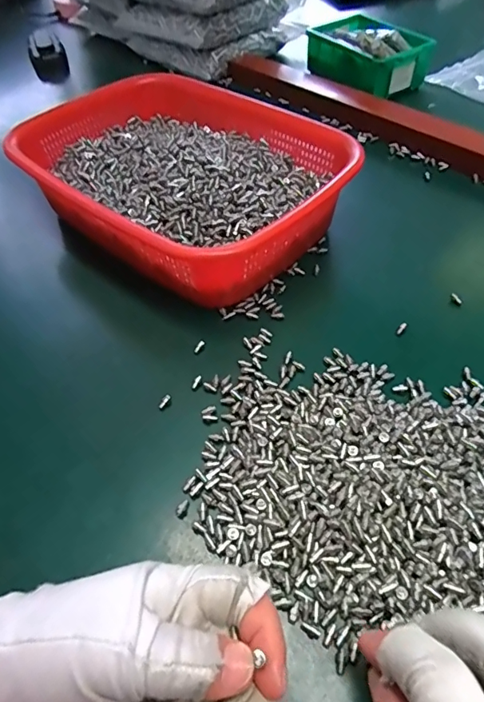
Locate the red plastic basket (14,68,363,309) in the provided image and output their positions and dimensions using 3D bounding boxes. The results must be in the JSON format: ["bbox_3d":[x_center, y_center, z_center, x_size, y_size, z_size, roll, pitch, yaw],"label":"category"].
[{"bbox_3d":[-0.053,-0.158,0.423,0.290,0.070,0.214,32,61,26],"label":"red plastic basket"}]

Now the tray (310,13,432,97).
[{"bbox_3d":[0.163,-0.393,0.606,0.104,0.047,0.153,-28,54,-16],"label":"tray"}]

